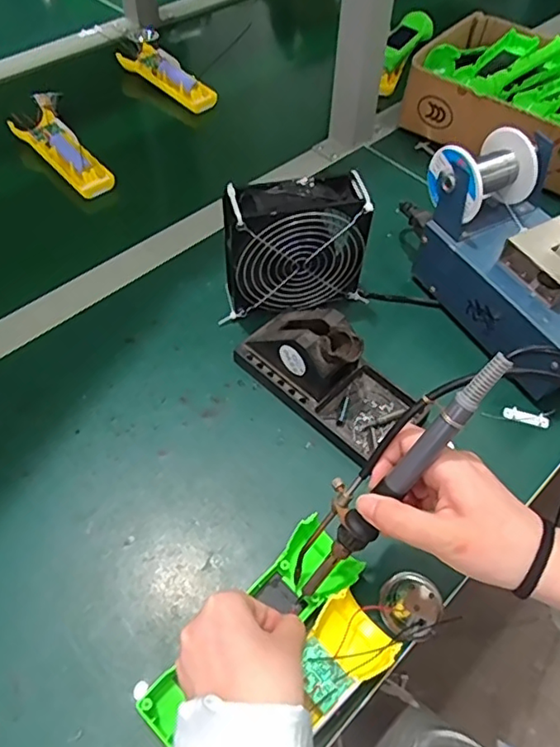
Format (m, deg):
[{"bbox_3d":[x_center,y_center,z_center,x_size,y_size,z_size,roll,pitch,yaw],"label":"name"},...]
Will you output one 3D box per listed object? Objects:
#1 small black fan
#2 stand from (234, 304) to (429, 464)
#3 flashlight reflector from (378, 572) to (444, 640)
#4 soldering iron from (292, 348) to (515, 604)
[{"bbox_3d":[0.011,-0.108,0.505,0.120,0.121,0.050,-10,55,-8],"label":"small black fan"},{"bbox_3d":[0.042,-0.006,0.467,0.154,0.067,0.077,39,63,23],"label":"stand"},{"bbox_3d":[0.089,0.150,0.383,0.040,0.022,0.041,1,55,-1],"label":"flashlight reflector"},{"bbox_3d":[0.065,0.067,0.331,0.016,0.199,0.018,-6,45,-51],"label":"soldering iron"}]

